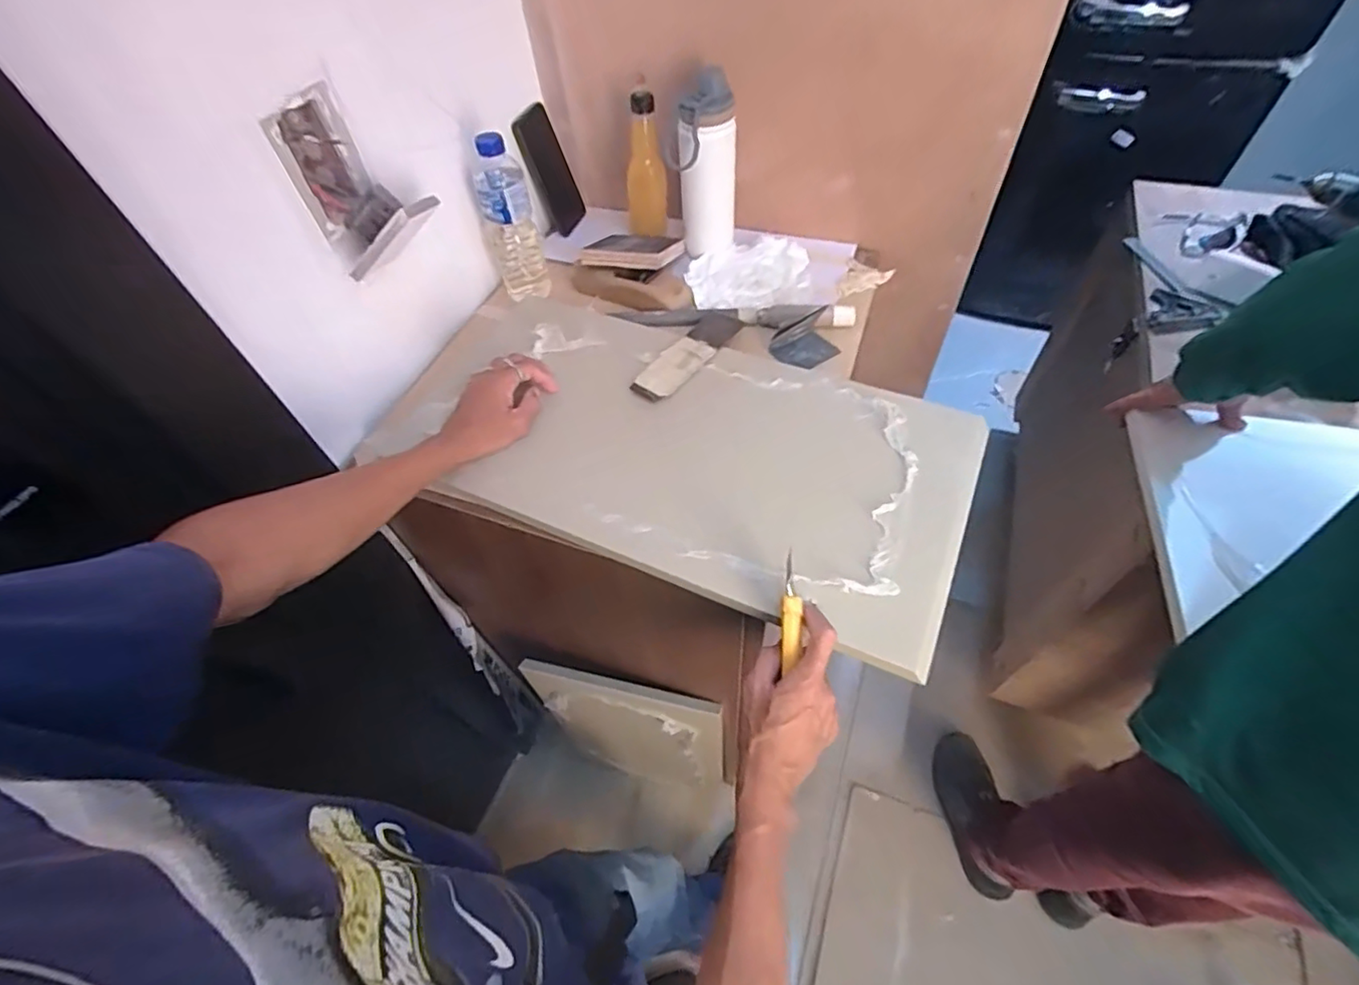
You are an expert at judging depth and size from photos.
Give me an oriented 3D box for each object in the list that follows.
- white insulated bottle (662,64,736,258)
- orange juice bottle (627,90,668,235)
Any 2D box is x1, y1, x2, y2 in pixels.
[{"bbox_3d":[0.032,-0.450,0.825,0.088,0.205,0.082,-11,54,-4],"label":"white insulated bottle"},{"bbox_3d":[-0.051,-0.475,0.888,0.062,0.201,0.052,-6,54,-1],"label":"orange juice bottle"}]

